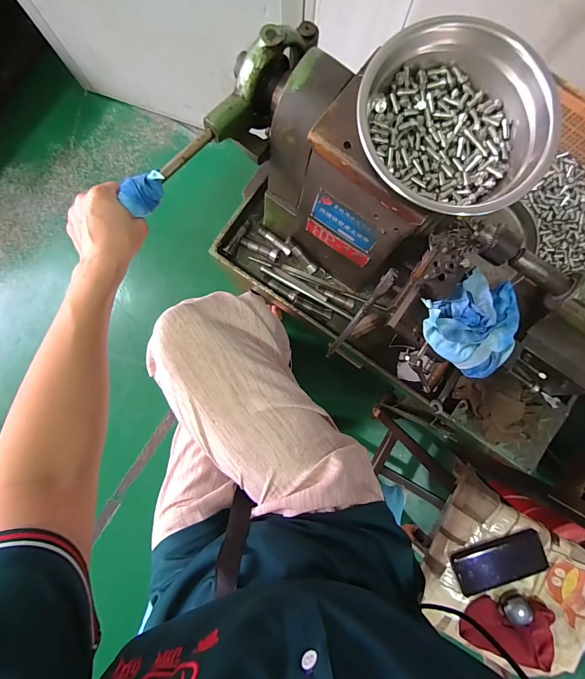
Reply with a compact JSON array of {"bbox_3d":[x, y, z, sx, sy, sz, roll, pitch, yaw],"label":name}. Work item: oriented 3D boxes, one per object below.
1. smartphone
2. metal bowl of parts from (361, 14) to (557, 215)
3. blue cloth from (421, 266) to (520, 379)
[{"bbox_3d":[0.370,0.396,0.571,0.164,0.014,0.075,-15,87,-2],"label":"smartphone"},{"bbox_3d":[0.143,-0.192,0.296,0.170,0.056,0.157,0,87,-1],"label":"metal bowl of parts"},{"bbox_3d":[0.225,-0.018,0.376,0.125,0.039,0.116,-29,88,-3],"label":"blue cloth"}]

